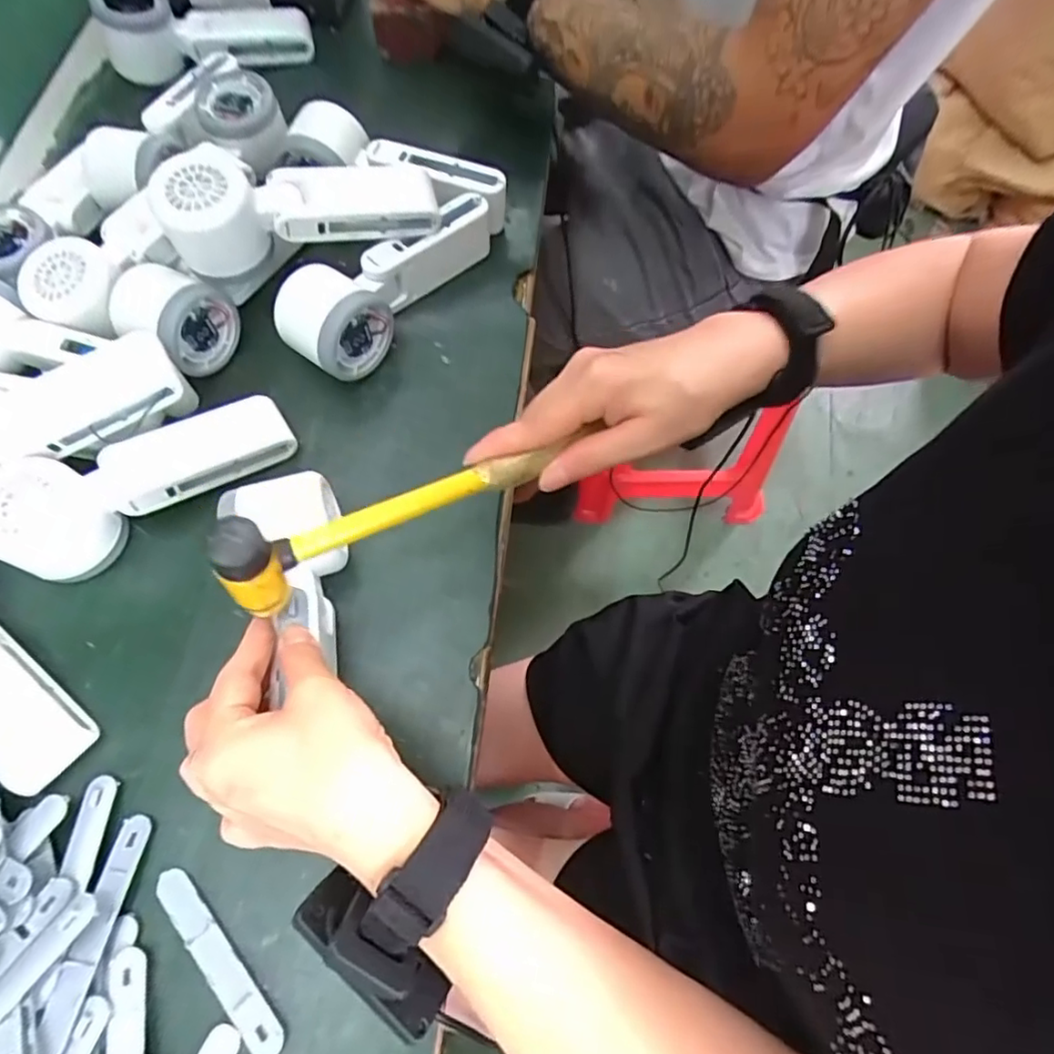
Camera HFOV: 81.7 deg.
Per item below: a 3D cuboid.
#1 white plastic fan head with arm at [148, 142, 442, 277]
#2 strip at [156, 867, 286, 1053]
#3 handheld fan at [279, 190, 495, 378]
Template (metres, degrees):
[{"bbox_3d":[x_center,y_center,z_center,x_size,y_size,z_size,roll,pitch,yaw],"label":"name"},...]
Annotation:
[{"bbox_3d":[-0.141,-0.203,0.389,0.163,0.048,0.053,-13,67,-17],"label":"white plastic fan head with arm"},{"bbox_3d":[-0.145,0.203,0.285,0.016,0.004,0.095,-43,73,-15],"label":"strip"},{"bbox_3d":[-0.093,-0.170,0.413,0.049,0.050,0.160,35,73,15],"label":"handheld fan"}]

